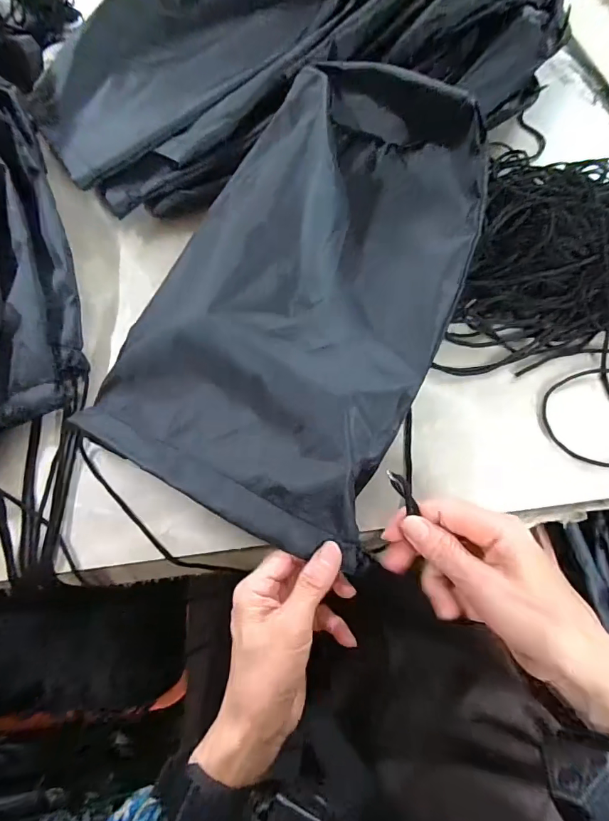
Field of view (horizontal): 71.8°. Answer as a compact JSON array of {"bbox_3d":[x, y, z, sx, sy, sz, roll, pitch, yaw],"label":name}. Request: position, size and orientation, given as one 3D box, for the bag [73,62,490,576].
[{"bbox_3d":[-0.001,-0.120,0.355,0.248,0.085,0.414,20,69,12],"label":"bag"}]

